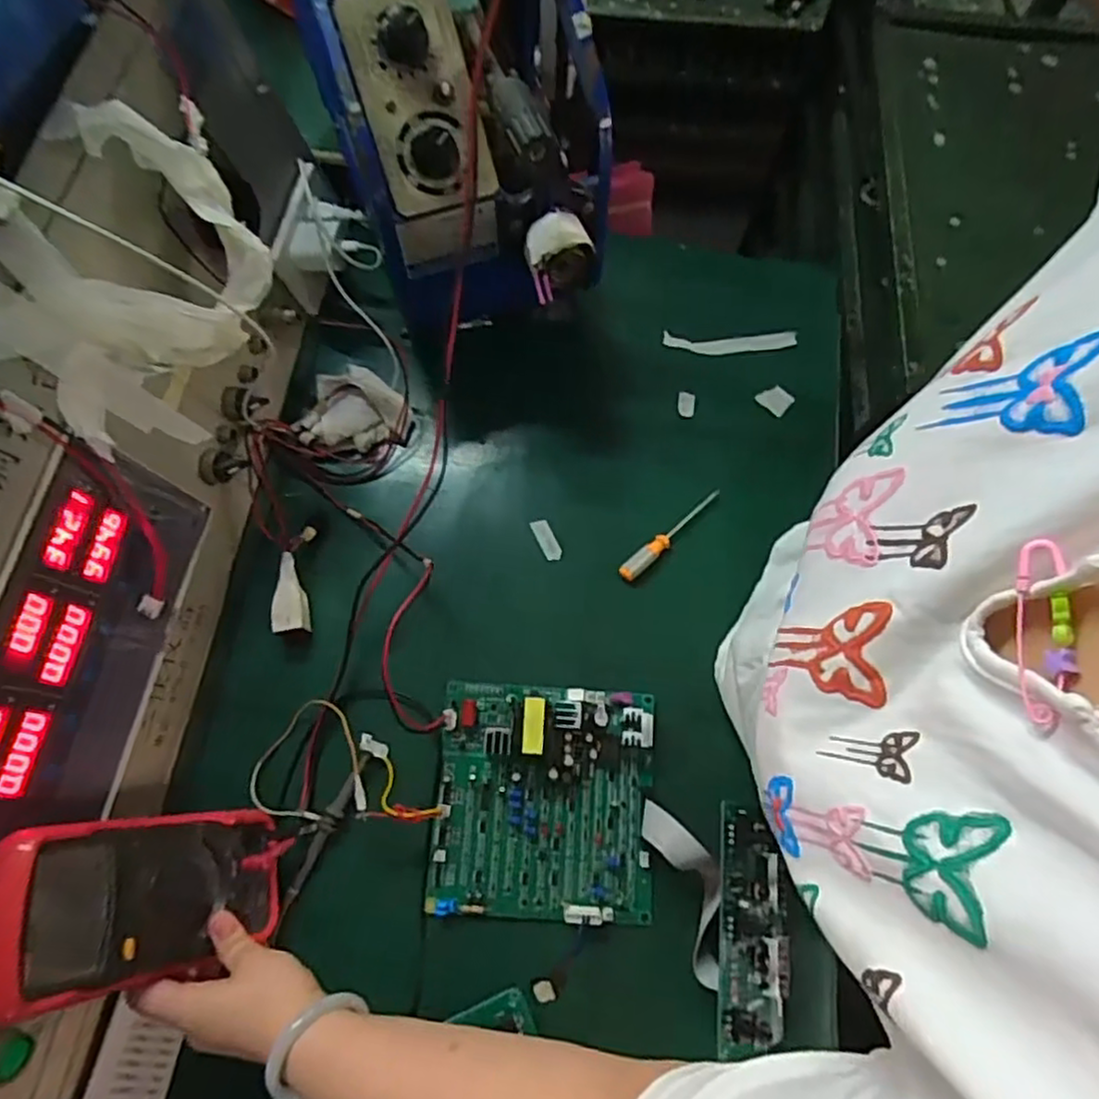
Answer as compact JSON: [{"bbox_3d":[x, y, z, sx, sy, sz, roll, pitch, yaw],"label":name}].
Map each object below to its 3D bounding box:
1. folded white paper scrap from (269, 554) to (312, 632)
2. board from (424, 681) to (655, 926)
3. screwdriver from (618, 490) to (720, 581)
[{"bbox_3d":[-0.222,0.038,0.592,0.026,0.032,0.069,-5,73,-2],"label":"folded white paper scrap"},{"bbox_3d":[-0.004,0.200,0.547,0.173,0.032,0.177,4,73,1],"label":"board"},{"bbox_3d":[0.115,-0.015,0.634,0.127,0.013,0.015,-40,77,-11],"label":"screwdriver"}]

